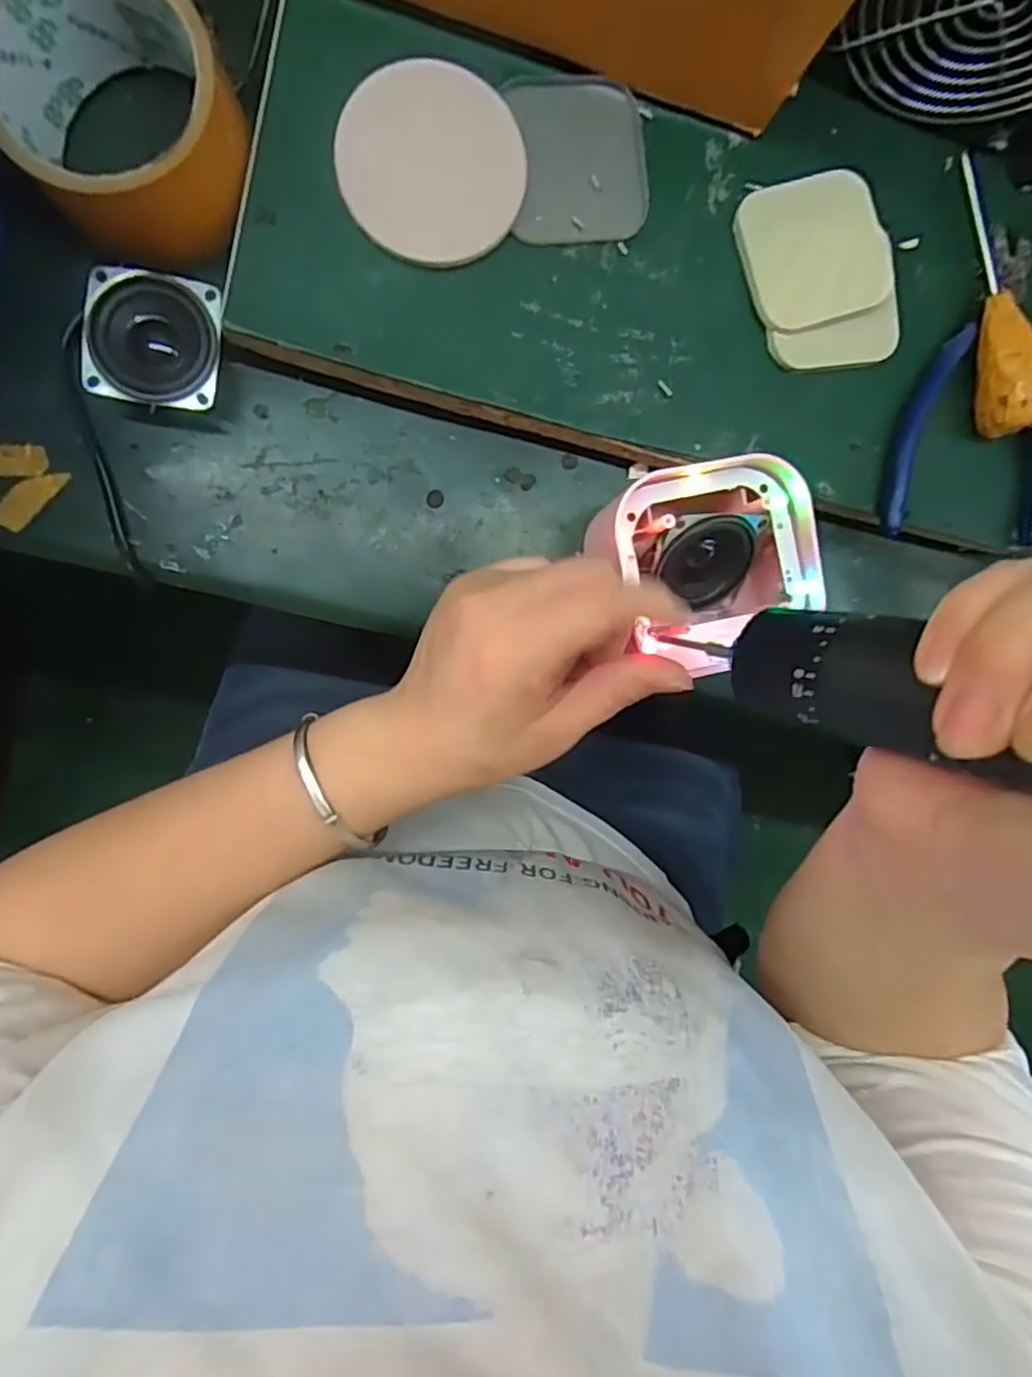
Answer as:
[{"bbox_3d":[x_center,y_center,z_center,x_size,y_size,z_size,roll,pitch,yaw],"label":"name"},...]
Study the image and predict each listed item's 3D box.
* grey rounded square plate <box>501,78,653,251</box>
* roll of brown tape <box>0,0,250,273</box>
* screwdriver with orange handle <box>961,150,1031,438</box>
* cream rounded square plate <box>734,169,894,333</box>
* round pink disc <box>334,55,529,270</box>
[{"bbox_3d":[0.028,-0.230,0.295,0.059,0.007,0.064,-5,94,-9],"label":"grey rounded square plate"},{"bbox_3d":[-0.154,-0.223,0.269,0.086,0.051,0.099,-40,98,-5],"label":"roll of brown tape"},{"bbox_3d":[0.231,-0.187,0.325,0.018,0.025,0.127,-11,95,-8],"label":"screwdriver with orange handle"},{"bbox_3d":[0.138,-0.202,0.313,0.066,0.009,0.063,-20,96,-8],"label":"cream rounded square plate"},{"bbox_3d":[-0.035,-0.221,0.286,0.076,0.007,0.077,-1,93,-9],"label":"round pink disc"}]

